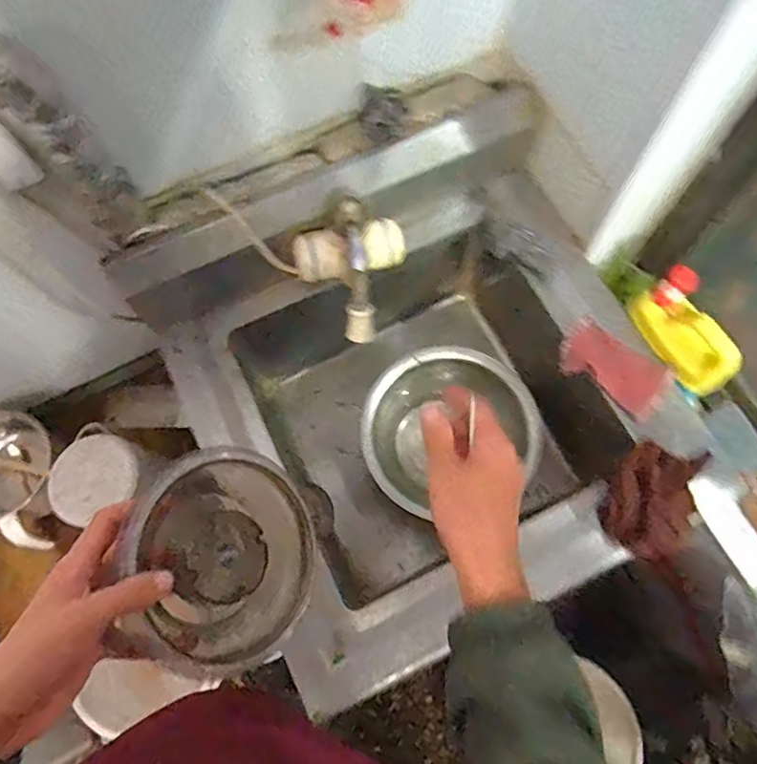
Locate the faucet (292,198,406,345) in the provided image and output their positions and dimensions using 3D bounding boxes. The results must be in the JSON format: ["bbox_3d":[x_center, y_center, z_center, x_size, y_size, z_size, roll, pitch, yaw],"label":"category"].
[{"bbox_3d":[-0.030,-0.134,0.719,0.140,0.113,0.155,-10,72,-2],"label":"faucet"}]

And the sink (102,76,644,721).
[{"bbox_3d":[0.051,0.020,0.849,0.567,0.408,0.622,-25,73,-7],"label":"sink"}]

